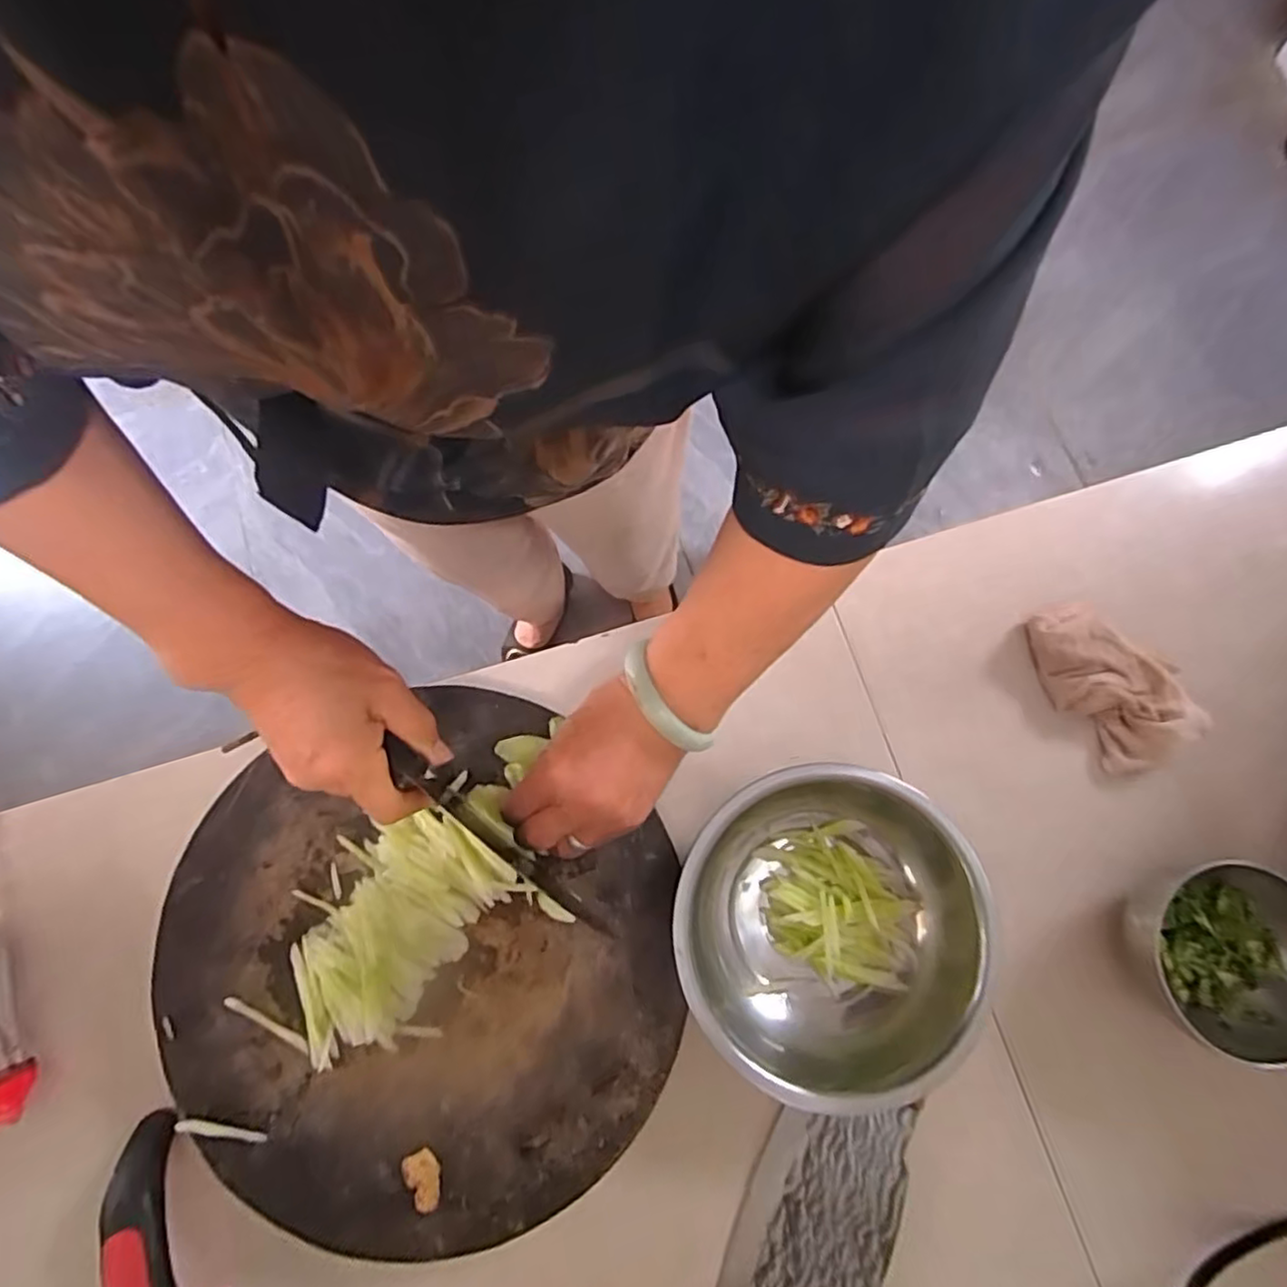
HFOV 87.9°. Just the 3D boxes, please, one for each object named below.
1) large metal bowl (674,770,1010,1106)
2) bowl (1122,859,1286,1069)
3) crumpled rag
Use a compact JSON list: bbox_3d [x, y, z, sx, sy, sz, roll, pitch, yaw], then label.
[{"bbox_3d":[0.120,0.188,0.444,0.194,0.075,0.175,-14,77,-3],"label":"large metal bowl"},{"bbox_3d":[0.381,0.204,0.444,0.102,0.068,0.113,27,78,7],"label":"bowl"},{"bbox_3d":[0.349,0.027,0.504,0.077,0.032,0.126,-32,78,-7],"label":"crumpled rag"}]

